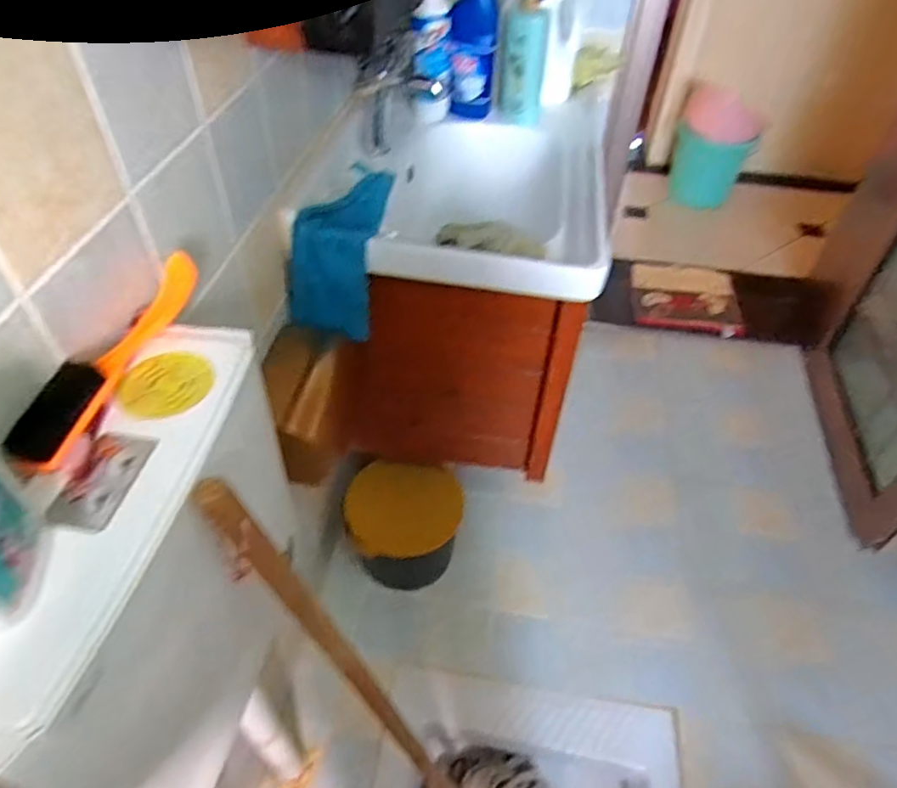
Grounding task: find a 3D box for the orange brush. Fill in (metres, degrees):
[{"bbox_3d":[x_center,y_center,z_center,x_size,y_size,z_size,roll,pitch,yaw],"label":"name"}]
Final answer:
[{"bbox_3d":[-0.278,-0.038,0.502,0.035,0.032,0.235,13,48,6],"label":"orange brush"}]

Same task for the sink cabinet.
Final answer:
[{"bbox_3d":[0.029,-0.228,1.218,0.477,0.517,0.634,10,48,3],"label":"sink cabinet"}]

